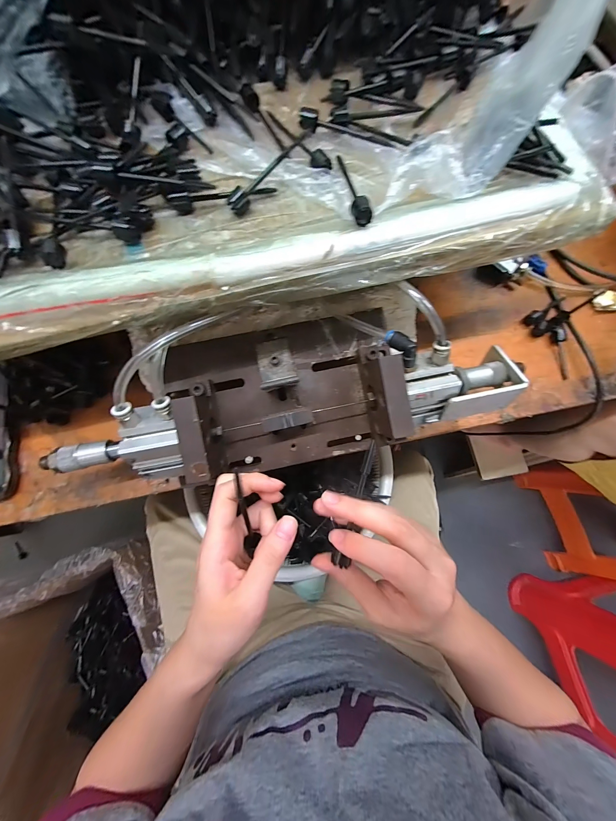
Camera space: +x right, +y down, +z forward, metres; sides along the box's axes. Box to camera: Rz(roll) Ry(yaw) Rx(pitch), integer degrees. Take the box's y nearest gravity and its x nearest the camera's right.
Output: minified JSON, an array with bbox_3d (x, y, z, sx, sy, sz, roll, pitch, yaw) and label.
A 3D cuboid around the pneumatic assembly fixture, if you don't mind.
[{"bbox_3d":[-0.020,-0.018,0.286,0.433,0.101,0.139,-10,76,-3],"label":"pneumatic assembly fixture"}]

